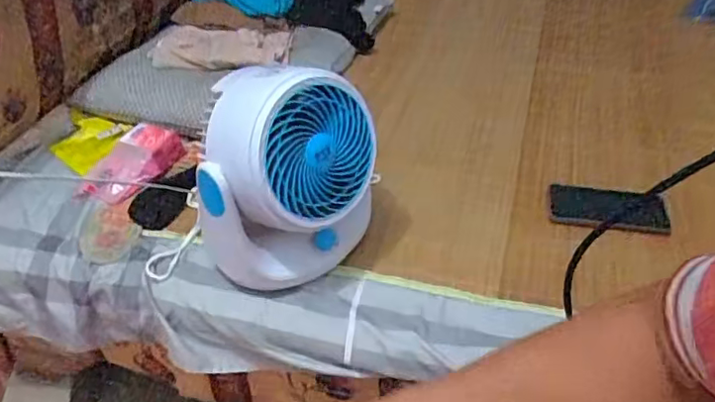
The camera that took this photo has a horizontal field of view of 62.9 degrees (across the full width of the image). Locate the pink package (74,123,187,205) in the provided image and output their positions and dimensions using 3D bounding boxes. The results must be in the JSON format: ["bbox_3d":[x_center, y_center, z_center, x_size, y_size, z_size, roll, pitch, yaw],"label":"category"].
[{"bbox_3d":[-0.359,-0.063,0.934,0.093,0.047,0.157,16,43,22],"label":"pink package"}]

